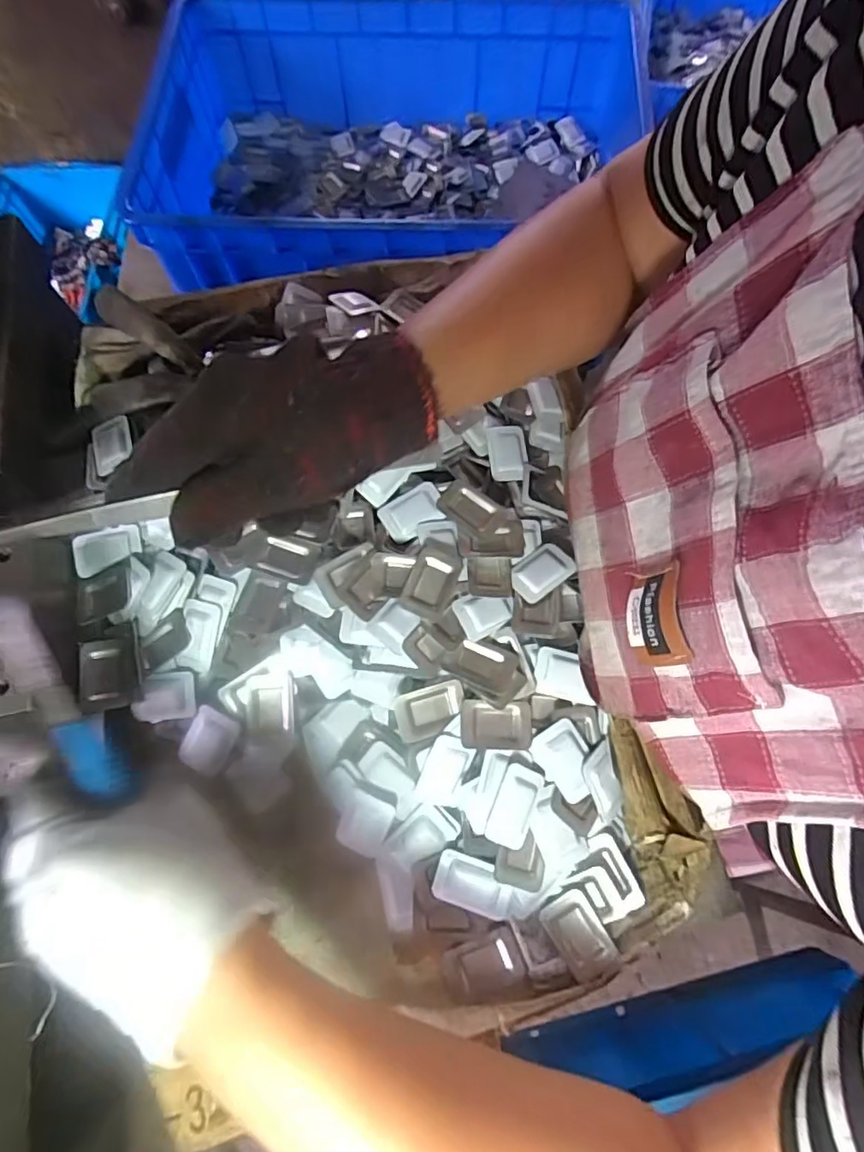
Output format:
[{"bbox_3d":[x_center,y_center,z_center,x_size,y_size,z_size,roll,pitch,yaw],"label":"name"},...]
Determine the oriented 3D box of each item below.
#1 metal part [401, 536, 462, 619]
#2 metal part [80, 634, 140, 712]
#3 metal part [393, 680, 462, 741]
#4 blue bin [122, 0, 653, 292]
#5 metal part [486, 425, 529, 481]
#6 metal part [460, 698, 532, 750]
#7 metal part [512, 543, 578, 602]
[{"bbox_3d":[0.000,0.001,0.337,0.026,0.006,0.047,20,71,8],"label":"metal part"},{"bbox_3d":[-0.185,0.055,0.331,0.031,0.005,0.039,-12,70,-4],"label":"metal part"},{"bbox_3d":[0.000,0.074,0.318,0.040,0.009,0.024,-18,71,-6],"label":"metal part"},{"bbox_3d":[-0.034,-0.468,0.647,0.504,0.142,0.342,0,70,0],"label":"blue bin"},{"bbox_3d":[0.052,-0.084,0.391,0.026,0.006,0.039,-6,70,-2],"label":"metal part"},{"bbox_3d":[0.035,0.082,0.318,0.039,0.009,0.026,0,70,1],"label":"metal part"},{"bbox_3d":[0.066,-0.003,0.347,0.040,0.008,0.026,-40,75,-13],"label":"metal part"}]

